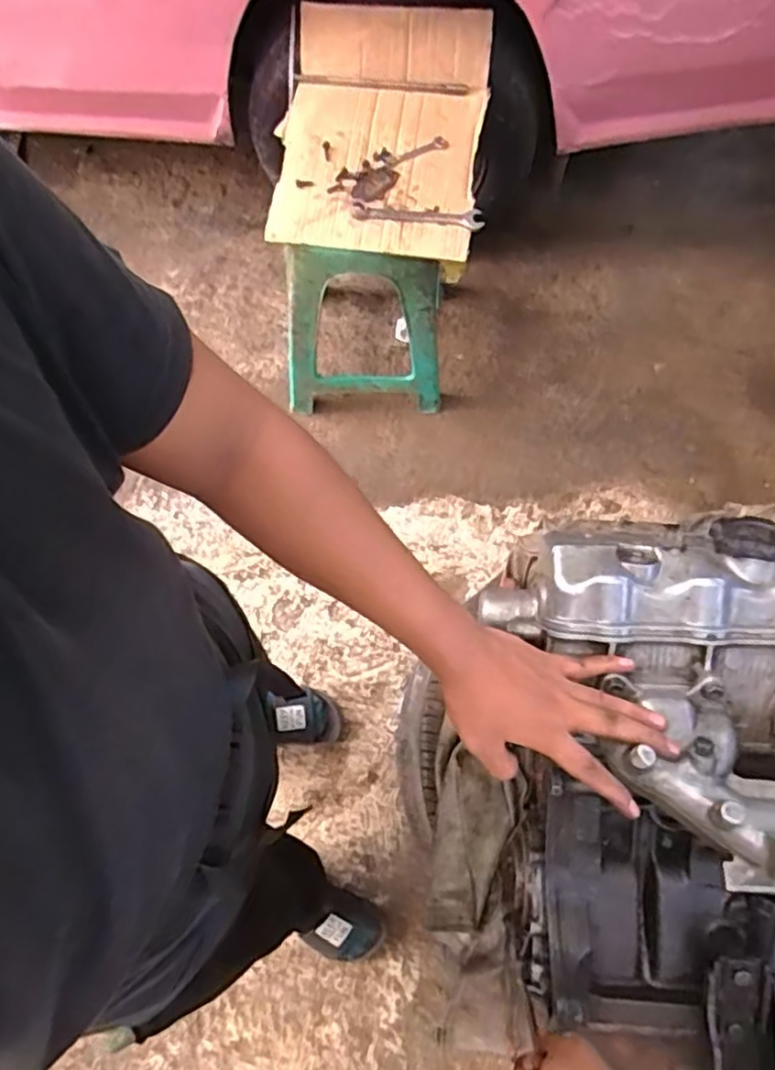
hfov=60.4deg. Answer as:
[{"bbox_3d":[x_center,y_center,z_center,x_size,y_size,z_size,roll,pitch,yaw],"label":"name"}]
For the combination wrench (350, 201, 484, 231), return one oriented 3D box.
[{"bbox_3d":[0.045,-0.497,1.035,0.202,0.009,0.031,7,87,5],"label":"combination wrench"}]

